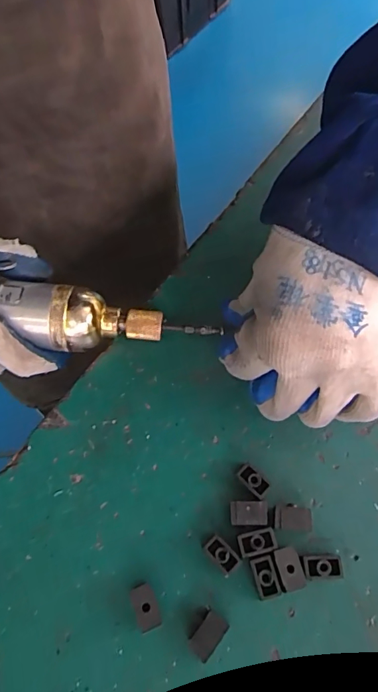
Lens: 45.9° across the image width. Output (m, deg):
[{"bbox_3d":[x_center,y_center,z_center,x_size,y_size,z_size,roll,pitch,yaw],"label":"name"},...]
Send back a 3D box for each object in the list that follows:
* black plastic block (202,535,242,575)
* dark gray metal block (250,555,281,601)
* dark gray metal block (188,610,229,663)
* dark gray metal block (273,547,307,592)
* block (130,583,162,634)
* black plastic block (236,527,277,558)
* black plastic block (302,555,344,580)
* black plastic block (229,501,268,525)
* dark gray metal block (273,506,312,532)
[{"bbox_3d":[0.016,0.105,0.224,0.010,0.012,0.018,-42,69,-16],"label":"black plastic block"},{"bbox_3d":[0.037,0.113,0.218,0.011,0.011,0.018,-13,64,-2],"label":"dark gray metal block"},{"bbox_3d":[0.009,0.135,0.209,0.012,0.013,0.018,36,71,19],"label":"dark gray metal block"},{"bbox_3d":[0.048,0.109,0.218,0.011,0.011,0.018,-14,64,-3],"label":"dark gray metal block"},{"bbox_3d":[-0.020,0.126,0.216,0.011,0.011,0.019,-21,64,-6],"label":"block"},{"bbox_3d":[0.034,0.099,0.225,0.018,0.011,0.010,-13,64,-3],"label":"black plastic block"},{"bbox_3d":[0.064,0.108,0.218,0.018,0.011,0.010,-3,64,2],"label":"black plastic block"},{"bbox_3d":[0.031,0.087,0.231,0.018,0.011,0.011,-2,64,3],"label":"black plastic block"},{"bbox_3d":[0.052,0.089,0.228,0.018,0.011,0.011,5,64,6],"label":"dark gray metal block"}]

